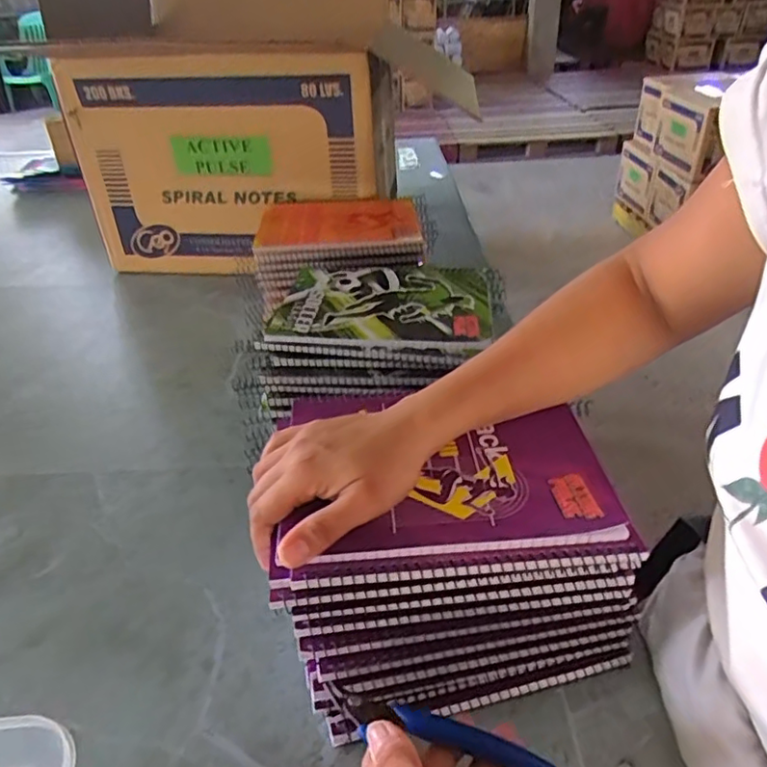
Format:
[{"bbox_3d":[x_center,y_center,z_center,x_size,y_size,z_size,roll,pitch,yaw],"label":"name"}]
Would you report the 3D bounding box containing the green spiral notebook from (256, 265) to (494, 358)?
[{"bbox_3d":[0.000,-0.075,0.577,0.196,0.014,0.158,3,35,9],"label":"green spiral notebook"}]

